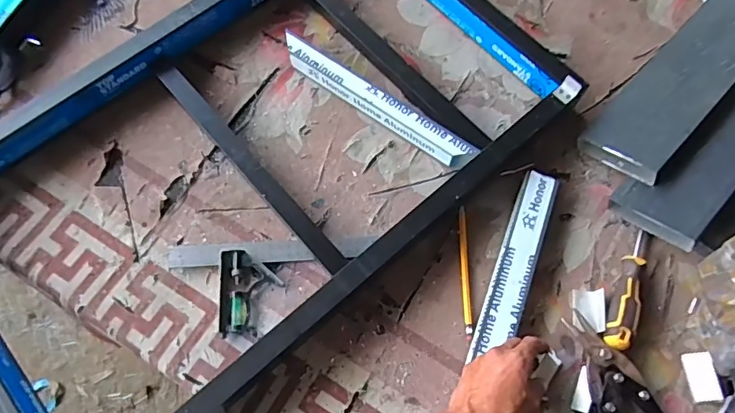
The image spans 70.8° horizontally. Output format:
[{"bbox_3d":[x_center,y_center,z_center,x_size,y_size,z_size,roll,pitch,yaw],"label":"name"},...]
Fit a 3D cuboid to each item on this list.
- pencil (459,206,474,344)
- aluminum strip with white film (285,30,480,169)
[{"bbox_3d":[0.114,0.076,0.599,0.011,0.008,0.154,1,69,0],"label":"pencil"},{"bbox_3d":[0.012,-0.136,0.663,0.287,0.041,0.045,35,73,12],"label":"aluminum strip with white film"}]

